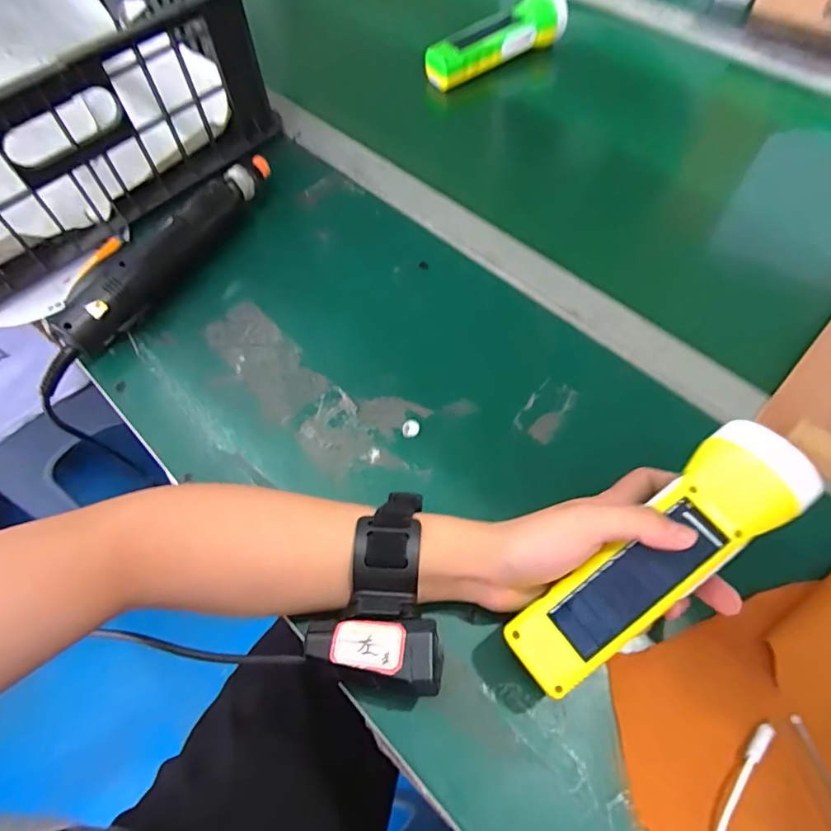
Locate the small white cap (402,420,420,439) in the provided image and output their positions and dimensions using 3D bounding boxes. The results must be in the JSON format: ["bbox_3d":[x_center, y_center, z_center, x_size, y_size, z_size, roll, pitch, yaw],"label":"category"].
[{"bbox_3d":[-0.004,0.009,0.376,0.013,0.004,0.013,-5,61,1],"label":"small white cap"}]

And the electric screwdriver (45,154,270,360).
[{"bbox_3d":[-0.209,-0.148,0.450,0.034,0.045,0.243,21,64,15],"label":"electric screwdriver"}]

